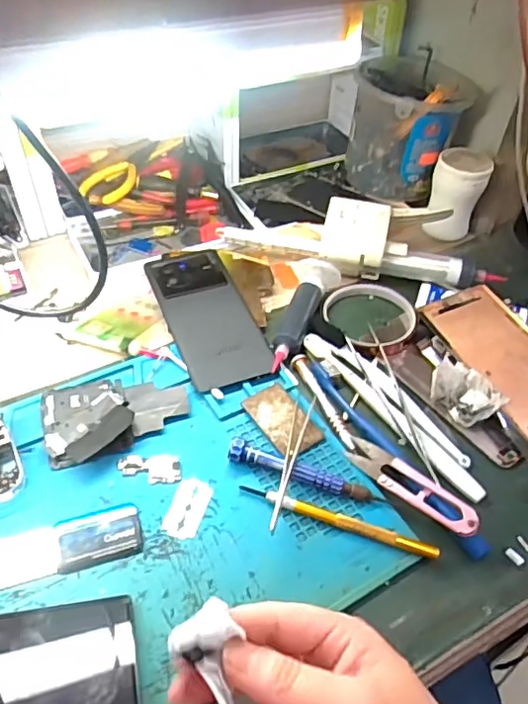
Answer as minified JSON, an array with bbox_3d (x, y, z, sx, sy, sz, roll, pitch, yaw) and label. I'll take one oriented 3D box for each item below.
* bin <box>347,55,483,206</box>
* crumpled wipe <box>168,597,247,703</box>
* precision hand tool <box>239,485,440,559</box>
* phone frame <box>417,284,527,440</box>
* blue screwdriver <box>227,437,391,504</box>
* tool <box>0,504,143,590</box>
[{"bbox_3d":[0.154,-0.243,0.623,0.111,0.115,0.112,2,47,-2],"label":"bin"},{"bbox_3d":[-0.020,0.132,0.251,0.038,0.020,0.029,32,53,23],"label":"crumpled wipe"},{"bbox_3d":[0.048,0.112,0.379,0.133,0.011,0.010,17,48,11],"label":"precision hand tool"},{"bbox_3d":[0.203,0.004,0.468,0.071,0.010,0.162,-22,52,-8],"label":"phone frame"},{"bbox_3d":[0.030,0.083,0.399,0.113,0.017,0.018,15,48,9],"label":"blue screwdriver"},{"bbox_3d":[-0.139,0.125,0.359,0.120,0.005,0.035,-12,49,-15],"label":"tool"}]

